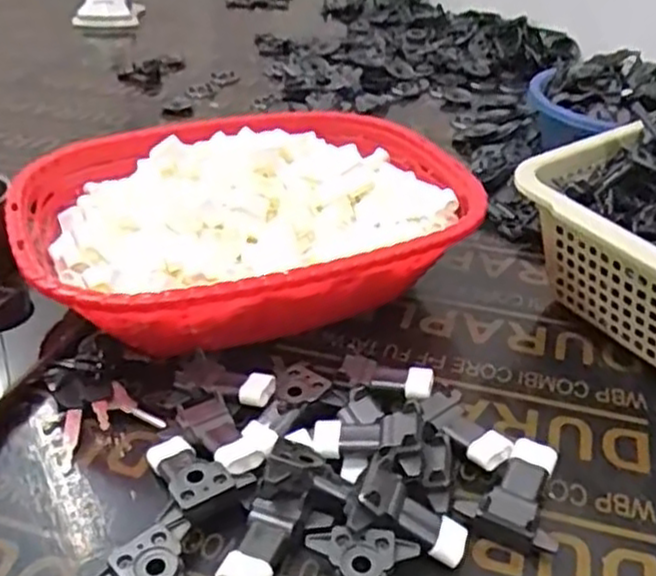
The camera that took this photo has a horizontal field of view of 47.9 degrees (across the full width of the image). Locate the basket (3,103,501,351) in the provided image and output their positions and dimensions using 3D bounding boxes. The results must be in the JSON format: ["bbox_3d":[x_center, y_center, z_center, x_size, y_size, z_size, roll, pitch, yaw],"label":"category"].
[{"bbox_3d":[-0.056,-0.053,0.603,0.353,0.091,0.262,-12,36,-19],"label":"basket"}]

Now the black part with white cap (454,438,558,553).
[{"bbox_3d":[0.110,0.119,0.437,0.055,0.023,0.064,13,36,18],"label":"black part with white cap"}]

